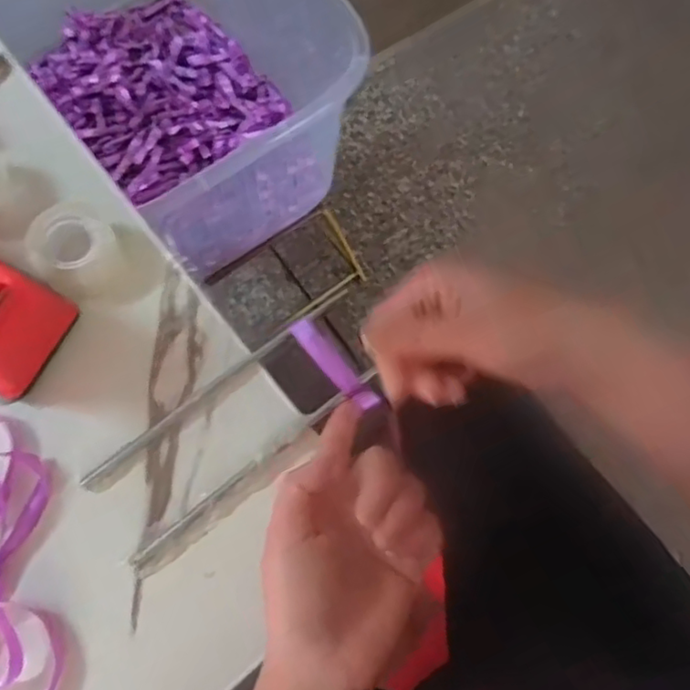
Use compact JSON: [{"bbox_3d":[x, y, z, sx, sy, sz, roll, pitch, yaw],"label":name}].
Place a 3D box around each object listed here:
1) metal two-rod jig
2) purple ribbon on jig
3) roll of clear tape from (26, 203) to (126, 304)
[{"bbox_3d":[-0.056,0.040,0.355,0.176,0.009,0.054,-38,78,-13],"label":"metal two-rod jig"},{"bbox_3d":[-0.006,0.011,0.365,0.014,0.004,0.064,-42,85,5],"label":"purple ribbon on jig"},{"bbox_3d":[-0.154,-0.053,0.365,0.044,0.023,0.050,-22,74,-10],"label":"roll of clear tape"}]

